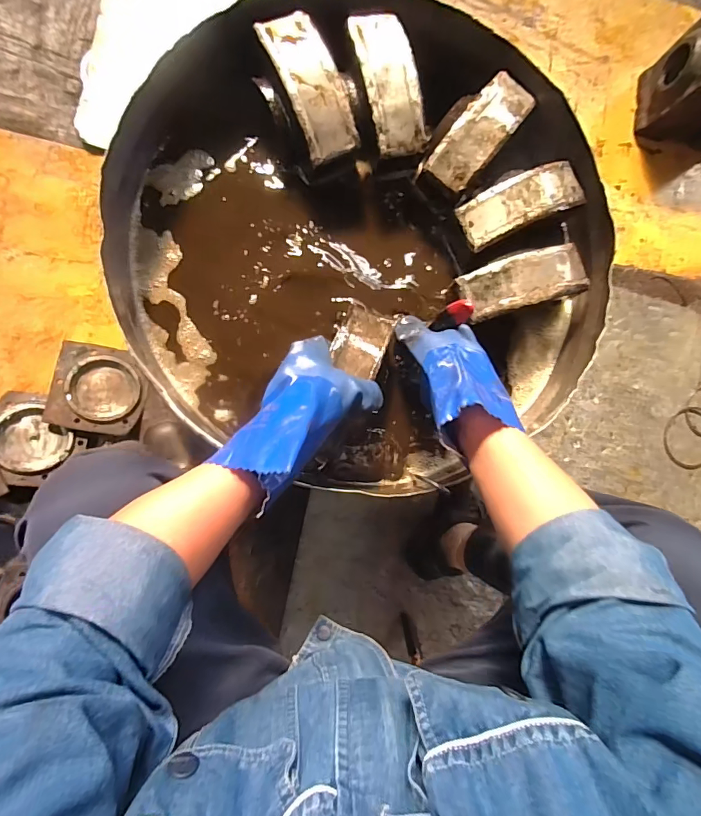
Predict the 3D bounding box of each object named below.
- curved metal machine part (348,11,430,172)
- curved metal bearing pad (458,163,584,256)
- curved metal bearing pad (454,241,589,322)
[{"bbox_3d":[0.043,-0.381,0.524,0.069,0.061,0.169,-16,102,-8],"label":"curved metal machine part"},{"bbox_3d":[0.212,-0.252,0.530,0.156,0.029,0.061,-26,94,-9],"label":"curved metal bearing pad"},{"bbox_3d":[0.212,-0.153,0.522,0.153,0.026,0.064,-15,92,-9],"label":"curved metal bearing pad"}]

